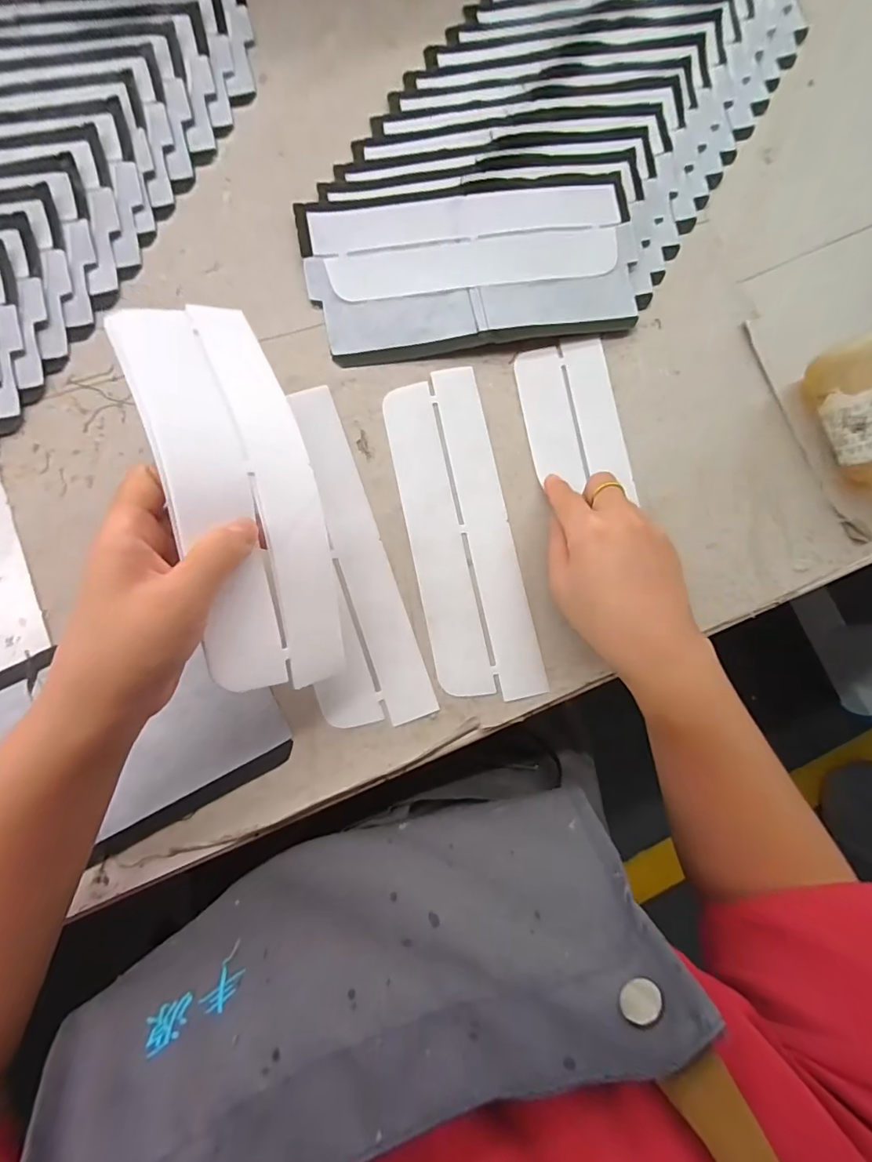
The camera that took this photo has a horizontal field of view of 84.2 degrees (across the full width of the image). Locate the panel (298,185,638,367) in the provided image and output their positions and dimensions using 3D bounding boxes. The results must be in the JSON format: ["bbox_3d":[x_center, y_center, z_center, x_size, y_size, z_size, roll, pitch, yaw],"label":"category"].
[{"bbox_3d":[0.030,-0.227,0.349,0.238,0.011,0.116,-9,83,-7],"label":"panel"}]

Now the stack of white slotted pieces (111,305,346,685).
[{"bbox_3d":[-0.105,-0.047,0.255,0.073,0.049,0.210,-17,97,-35],"label":"stack of white slotted pieces"}]

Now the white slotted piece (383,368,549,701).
[{"bbox_3d":[0.016,-0.034,0.322,0.070,0.005,0.220,-10,84,-7],"label":"white slotted piece"}]

